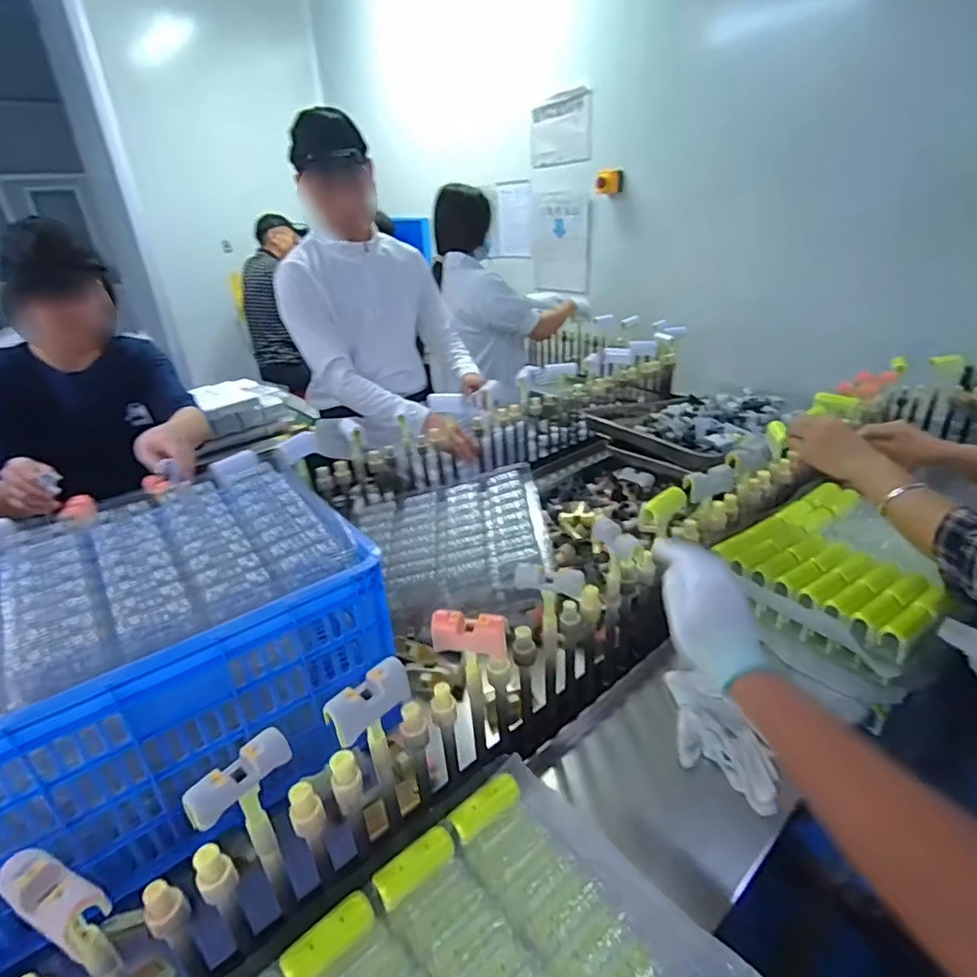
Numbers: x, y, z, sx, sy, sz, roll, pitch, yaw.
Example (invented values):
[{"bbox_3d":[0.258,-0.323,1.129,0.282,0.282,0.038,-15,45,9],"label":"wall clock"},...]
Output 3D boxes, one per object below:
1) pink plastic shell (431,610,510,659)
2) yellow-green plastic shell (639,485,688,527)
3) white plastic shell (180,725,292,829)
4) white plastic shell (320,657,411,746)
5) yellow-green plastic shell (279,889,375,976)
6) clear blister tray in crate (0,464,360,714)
[{"bbox_3d":[-0.019,0.145,0.557,0.075,0.038,0.025,0,27,6],"label":"pink plastic shell"},{"bbox_3d":[0.240,0.022,0.755,0.078,0.032,0.028,-23,33,-34],"label":"yellow-green plastic shell"},{"bbox_3d":[-0.188,0.215,0.420,0.024,0.025,0.077,18,34,36],"label":"white plastic shell"},{"bbox_3d":[-0.105,0.182,0.485,0.074,0.042,0.023,-26,35,-38],"label":"white plastic shell"},{"bbox_3d":[-0.133,0.377,0.468,0.077,0.021,0.028,-26,34,-37],"label":"yellow-green plastic shell"},{"bbox_3d":[-0.378,0.077,0.675,0.350,0.030,0.267,-20,39,-30],"label":"clear blister tray in crate"}]

